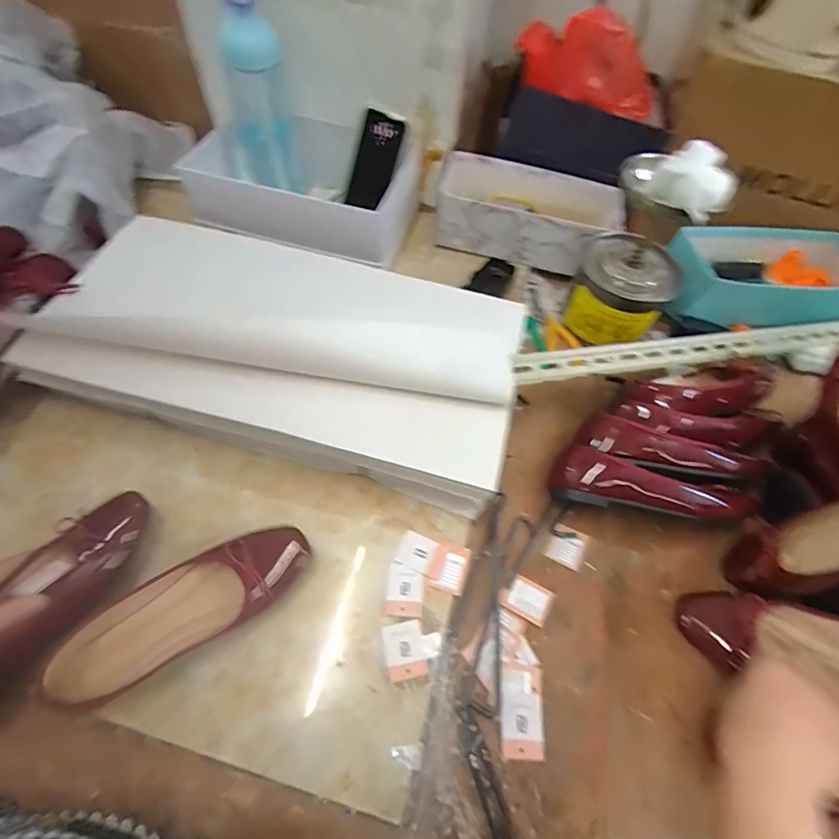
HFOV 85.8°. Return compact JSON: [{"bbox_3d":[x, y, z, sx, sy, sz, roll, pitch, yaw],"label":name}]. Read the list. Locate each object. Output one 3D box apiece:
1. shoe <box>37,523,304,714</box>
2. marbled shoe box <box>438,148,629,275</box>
[{"bbox_3d":[-0.220,0.177,0.430,0.229,0.043,0.075,-28,65,-19],"label":"shoe"},{"bbox_3d":[0.170,-0.324,0.733,0.279,0.094,0.138,12,59,3],"label":"marbled shoe box"}]

